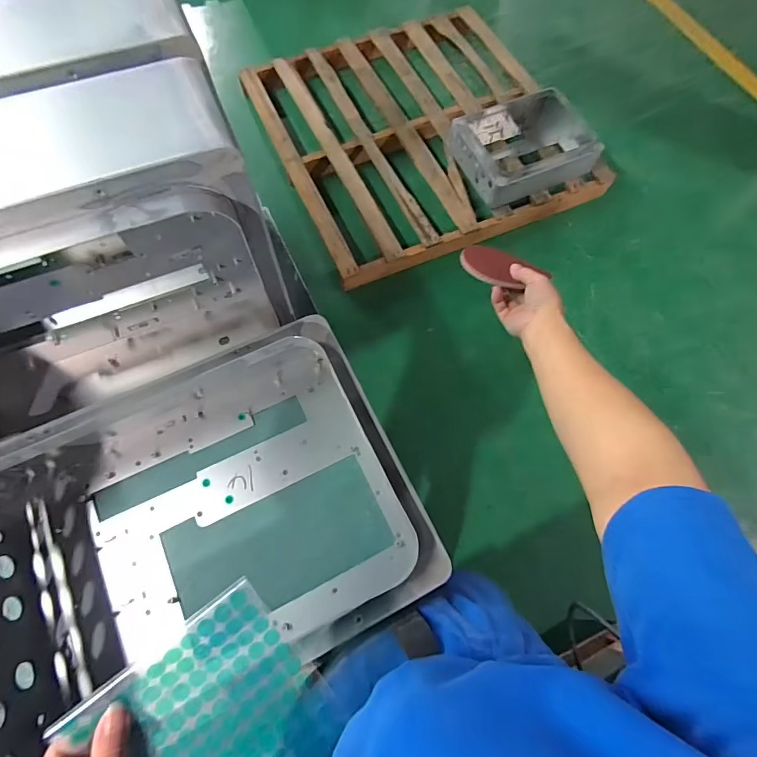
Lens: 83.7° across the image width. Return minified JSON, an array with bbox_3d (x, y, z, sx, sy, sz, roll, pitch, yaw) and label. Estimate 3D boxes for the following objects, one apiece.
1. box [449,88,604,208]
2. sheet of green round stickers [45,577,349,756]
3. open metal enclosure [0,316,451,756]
[{"bbox_3d":[0.519,-0.872,1.592,0.460,0.160,0.423,-24,72,-11],"label":"box"},{"bbox_3d":[-0.103,0.248,0.288,0.139,0.014,0.162,-34,89,-12],"label":"sheet of green round stickers"},{"bbox_3d":[-0.211,0.164,0.492,0.463,0.132,0.357,-25,72,-11],"label":"open metal enclosure"}]

